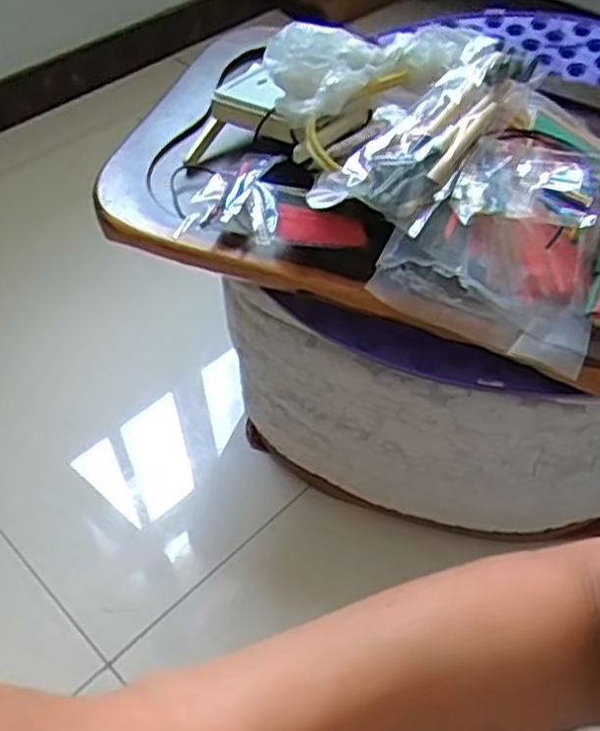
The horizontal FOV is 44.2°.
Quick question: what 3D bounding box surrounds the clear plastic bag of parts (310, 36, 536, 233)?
[{"bbox_3d":[0.107,-0.204,0.617,0.104,0.038,0.244,22,53,19],"label":"clear plastic bag of parts"}]

